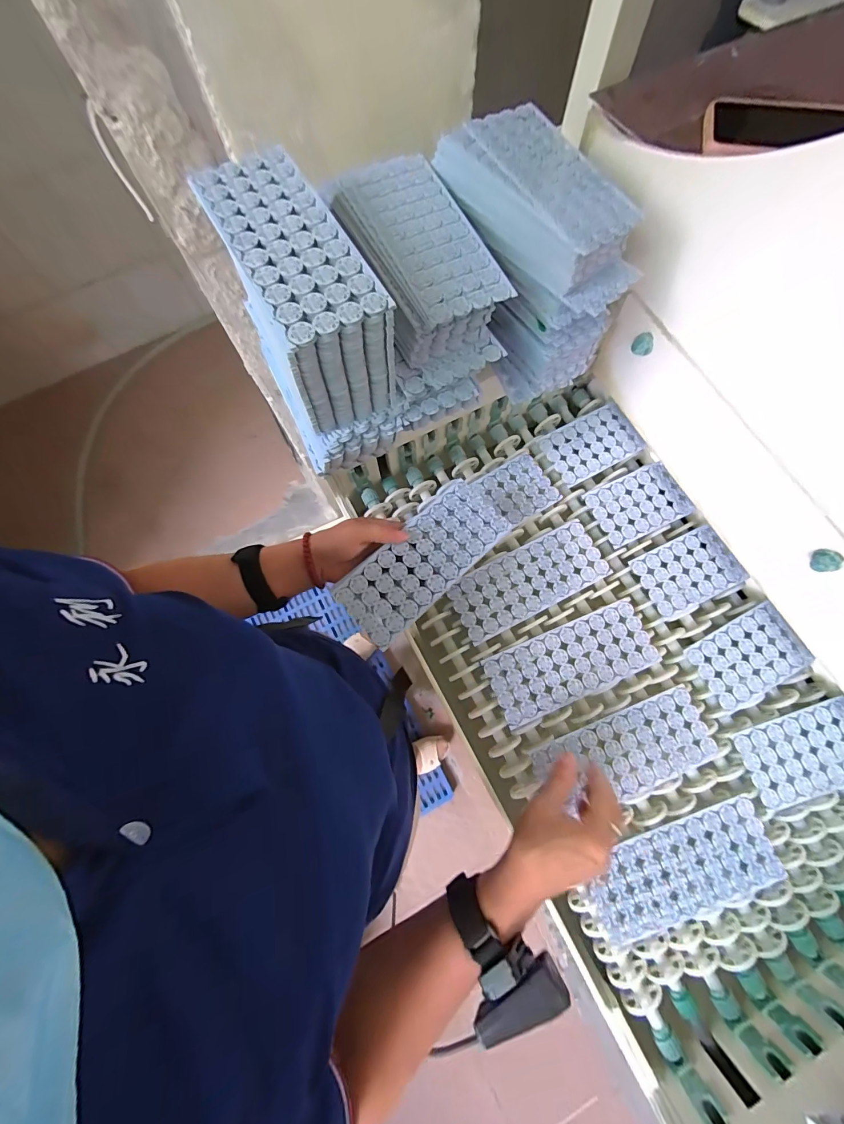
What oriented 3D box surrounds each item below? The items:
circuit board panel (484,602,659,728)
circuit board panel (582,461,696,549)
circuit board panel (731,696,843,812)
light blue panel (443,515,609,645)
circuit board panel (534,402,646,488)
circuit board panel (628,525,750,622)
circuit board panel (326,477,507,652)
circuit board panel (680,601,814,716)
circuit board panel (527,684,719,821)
[{"bbox_3d":[0.180,0.120,0.480,0.201,0.004,0.083,-22,75,-5],"label":"circuit board panel"},{"bbox_3d":[0.292,-0.079,0.537,0.125,0.007,0.082,-24,75,-6],"label":"circuit board panel"},{"bbox_3d":[0.446,0.217,0.458,0.158,0.015,0.085,-17,75,-4],"label":"circuit board panel"},{"bbox_3d":[0.136,0.023,0.508,0.200,0.004,0.081,-26,76,-6],"label":"light blue panel"},{"bbox_3d":[0.239,-0.168,0.562,0.132,0.004,0.085,-27,76,-6],"label":"circuit board panel"},{"bbox_3d":[0.341,0.013,0.511,0.126,0.005,0.084,-24,75,-6],"label":"circuit board panel"},{"bbox_3d":[0.004,-0.005,0.438,0.084,0.005,0.202,44,76,12],"label":"circuit board panel"},{"bbox_3d":[0.396,0.113,0.482,0.131,0.005,0.083,-28,76,-7],"label":"circuit board panel"},{"bbox_3d":[0.231,0.219,0.451,0.202,0.008,0.085,-21,75,-5],"label":"circuit board panel"}]

